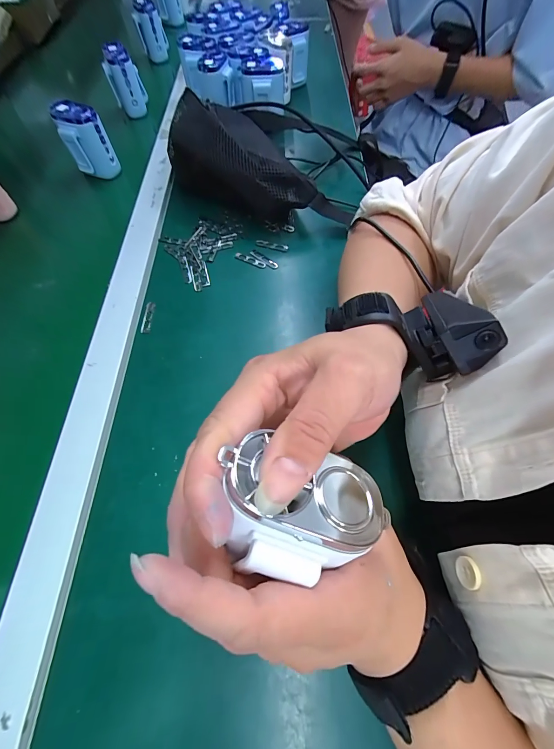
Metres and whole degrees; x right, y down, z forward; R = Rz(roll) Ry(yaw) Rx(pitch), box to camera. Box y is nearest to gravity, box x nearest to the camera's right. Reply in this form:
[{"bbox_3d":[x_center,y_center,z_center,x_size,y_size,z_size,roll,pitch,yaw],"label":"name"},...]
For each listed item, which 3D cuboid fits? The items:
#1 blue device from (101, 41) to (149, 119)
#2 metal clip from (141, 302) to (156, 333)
[{"bbox_3d":[-0.271,-0.525,0.552,0.055,0.080,0.051,-31,67,-15],"label":"blue device"},{"bbox_3d":[-0.149,-0.066,0.359,0.011,0.004,0.042,1,62,1],"label":"metal clip"}]

